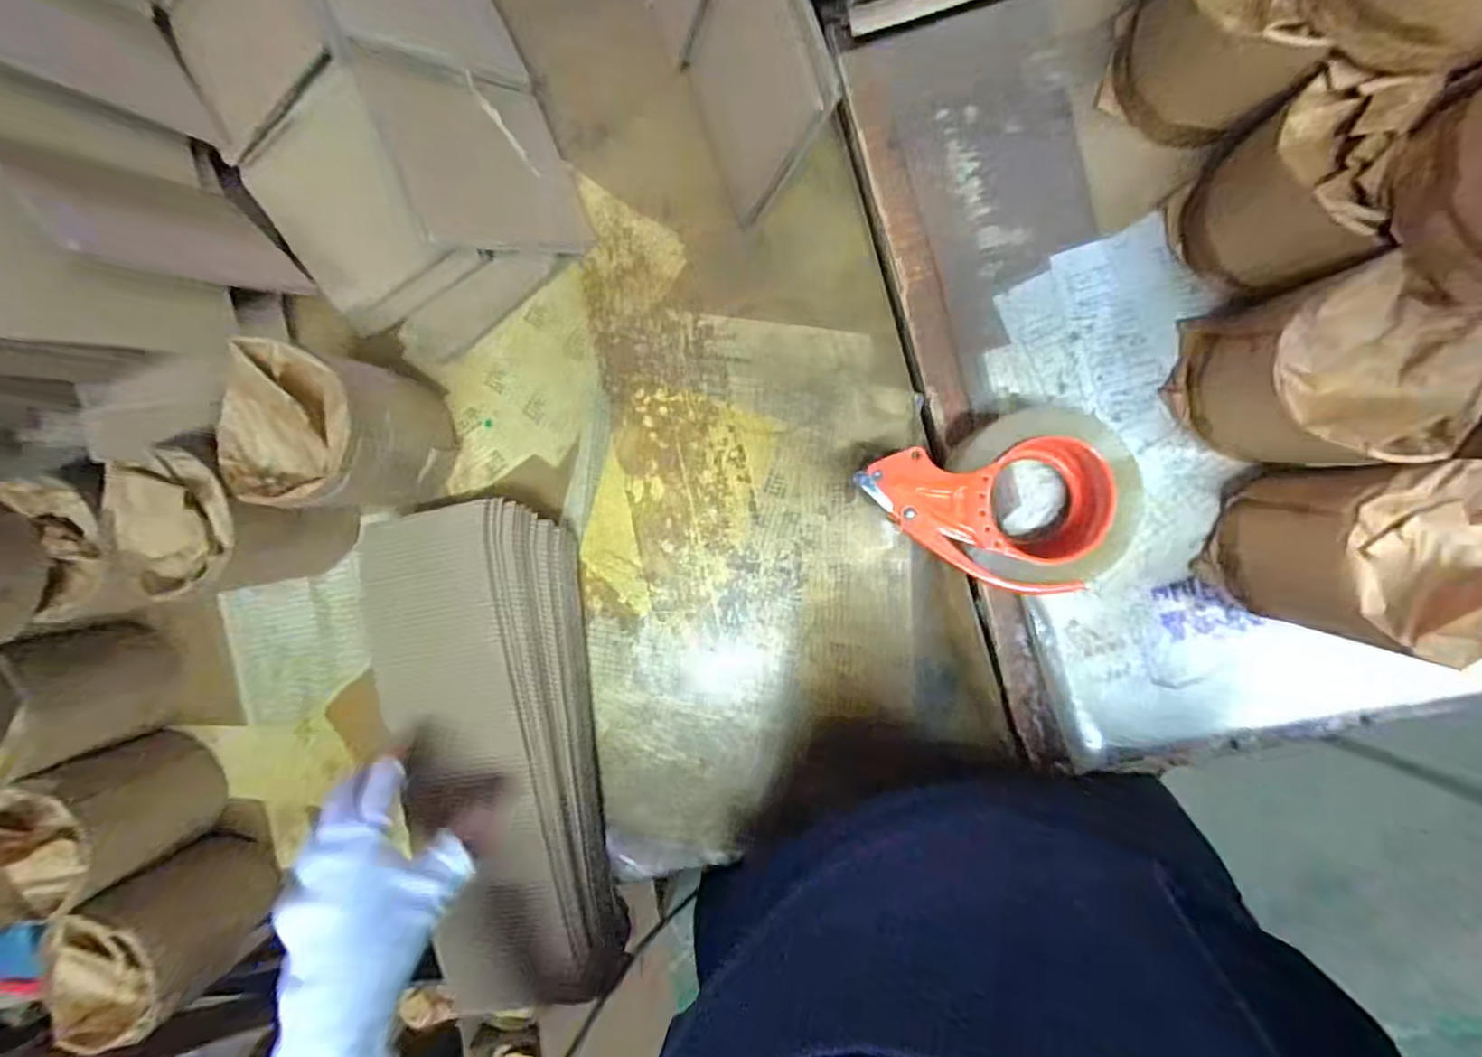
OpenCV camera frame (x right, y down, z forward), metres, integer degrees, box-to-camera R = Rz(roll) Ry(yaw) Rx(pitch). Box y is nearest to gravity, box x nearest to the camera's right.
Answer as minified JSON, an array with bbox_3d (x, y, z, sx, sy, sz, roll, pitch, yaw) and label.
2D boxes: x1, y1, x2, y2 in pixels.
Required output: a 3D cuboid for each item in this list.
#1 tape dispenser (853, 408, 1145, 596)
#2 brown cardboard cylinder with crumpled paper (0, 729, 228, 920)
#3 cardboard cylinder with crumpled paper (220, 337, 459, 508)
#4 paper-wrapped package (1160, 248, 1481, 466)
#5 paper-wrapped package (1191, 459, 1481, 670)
[{"bbox_3d":[0.170,-0.024,0.426,0.178,0.060,0.125,5,95,8],"label":"tape dispenser"},{"bbox_3d":[-0.541,0.244,0.535,0.093,0.137,0.104,-17,92,10],"label":"brown cardboard cylinder with crumpled paper"},{"bbox_3d":[-0.287,-0.069,0.469,0.109,0.131,0.108,0,95,9],"label":"cardboard cylinder with crumpled paper"},{"bbox_3d":[0.331,-0.084,0.369,0.111,0.108,0.091,23,98,6],"label":"paper-wrapped package"},{"bbox_3d":[0.358,0.017,0.362,0.101,0.127,0.107,15,97,7],"label":"paper-wrapped package"}]

